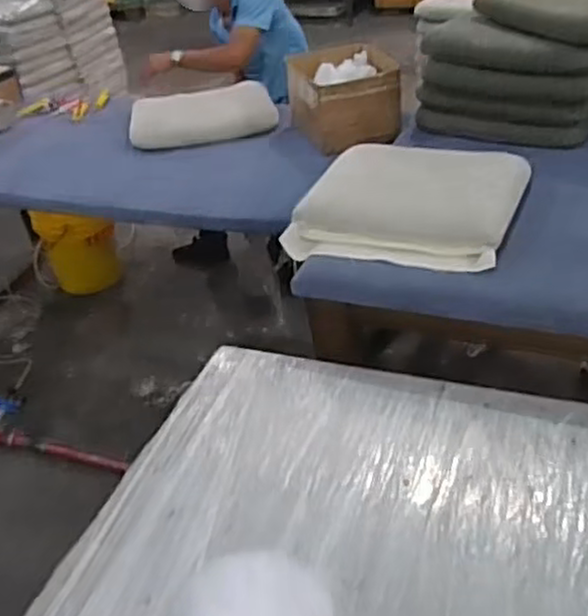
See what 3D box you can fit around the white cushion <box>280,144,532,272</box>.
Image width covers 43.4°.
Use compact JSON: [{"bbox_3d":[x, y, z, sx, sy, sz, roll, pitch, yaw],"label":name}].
[{"bbox_3d":[0.232,-0.219,1.553,0.464,0.101,0.342,6,38,19],"label":"white cushion"}]

